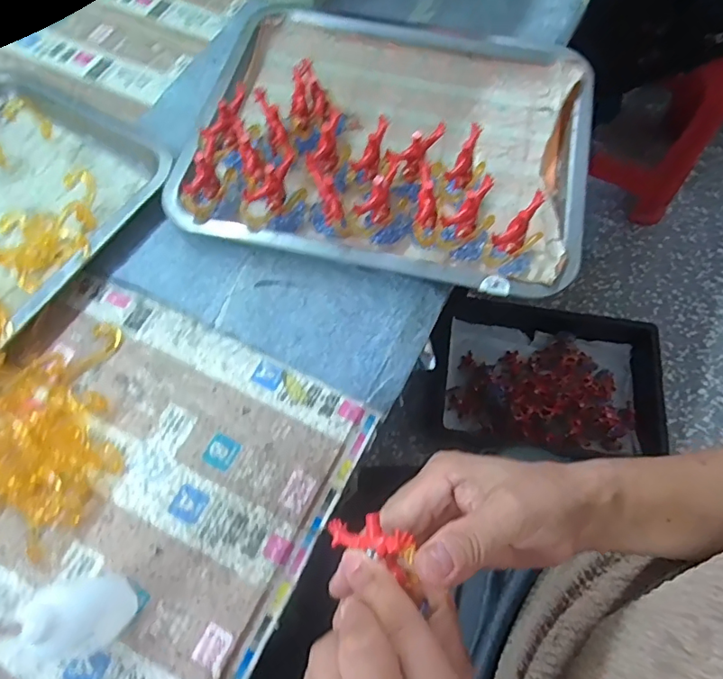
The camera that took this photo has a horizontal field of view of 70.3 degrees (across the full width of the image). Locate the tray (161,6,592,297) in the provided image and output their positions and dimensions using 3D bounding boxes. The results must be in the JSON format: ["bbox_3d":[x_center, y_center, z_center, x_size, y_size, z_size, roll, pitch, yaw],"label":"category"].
[{"bbox_3d":[0.022,-0.177,0.417,0.312,0.048,0.267,13,66,4],"label":"tray"}]

